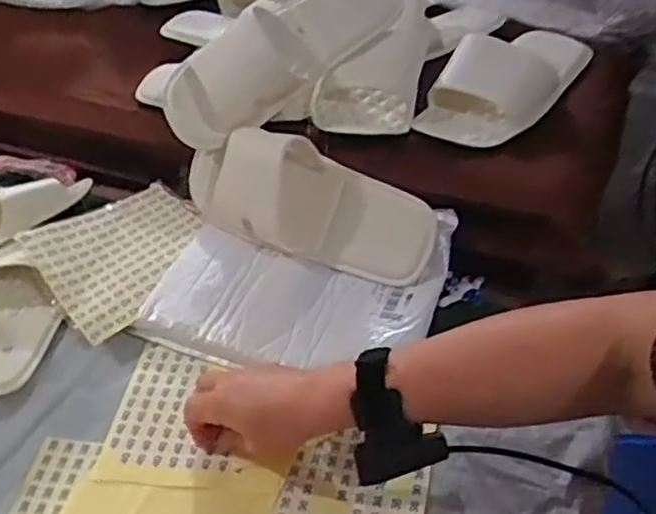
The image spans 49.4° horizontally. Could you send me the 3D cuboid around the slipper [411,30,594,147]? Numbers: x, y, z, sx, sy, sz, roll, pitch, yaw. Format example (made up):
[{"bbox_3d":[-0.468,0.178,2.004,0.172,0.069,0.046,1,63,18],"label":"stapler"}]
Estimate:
[{"bbox_3d":[0.195,-0.200,0.770,0.117,0.063,0.235,22,49,28],"label":"slipper"}]

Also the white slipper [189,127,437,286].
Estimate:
[{"bbox_3d":[-0.021,-0.054,0.731,0.271,0.114,0.060,23,4,12],"label":"white slipper"}]

